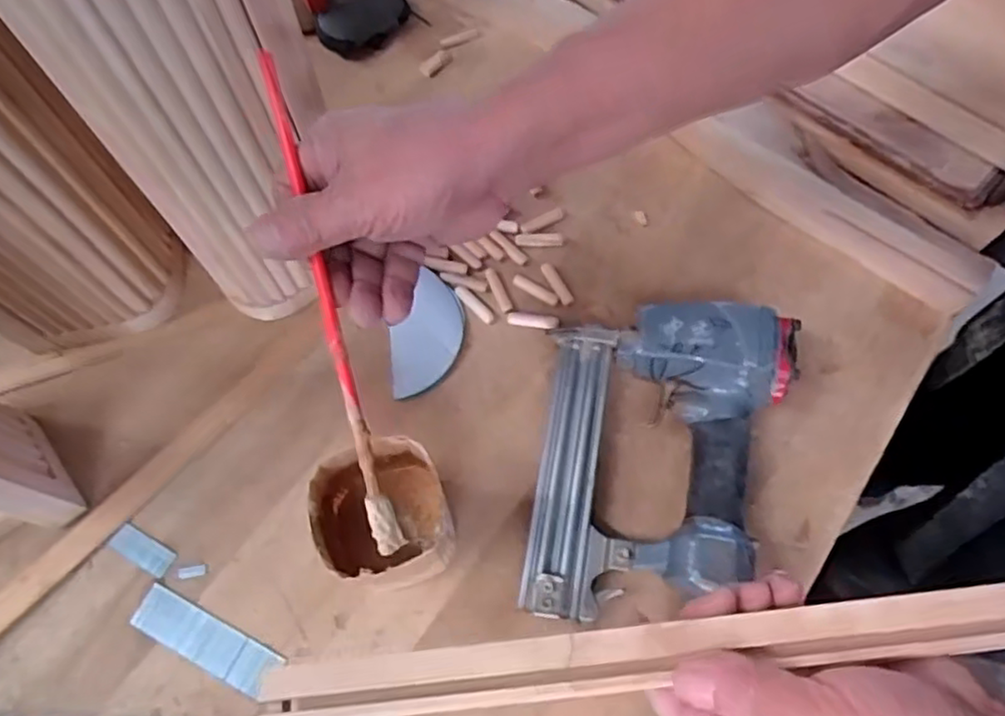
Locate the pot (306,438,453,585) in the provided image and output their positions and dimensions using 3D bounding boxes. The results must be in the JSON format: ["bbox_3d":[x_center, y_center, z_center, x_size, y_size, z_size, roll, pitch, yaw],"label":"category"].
[{"bbox_3d":[-0.076,0.099,0.429,0.076,0.089,0.081,0,65,0],"label":"pot"}]

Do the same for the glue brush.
[{"bbox_3d":[-0.085,-0.021,0.333,0.014,0.014,0.248,-14,96,-6],"label":"glue brush"}]

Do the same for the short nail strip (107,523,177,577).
[{"bbox_3d":[-0.254,0.134,0.468,0.048,0.004,0.019,27,68,11],"label":"short nail strip"}]

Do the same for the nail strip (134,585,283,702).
[{"bbox_3d":[-0.198,0.187,0.444,0.104,0.004,0.027,24,68,10],"label":"nail strip"}]

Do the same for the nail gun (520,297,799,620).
[{"bbox_3d":[0.107,0.066,0.452,0.161,0.067,0.213,7,66,3],"label":"nail gun"}]

